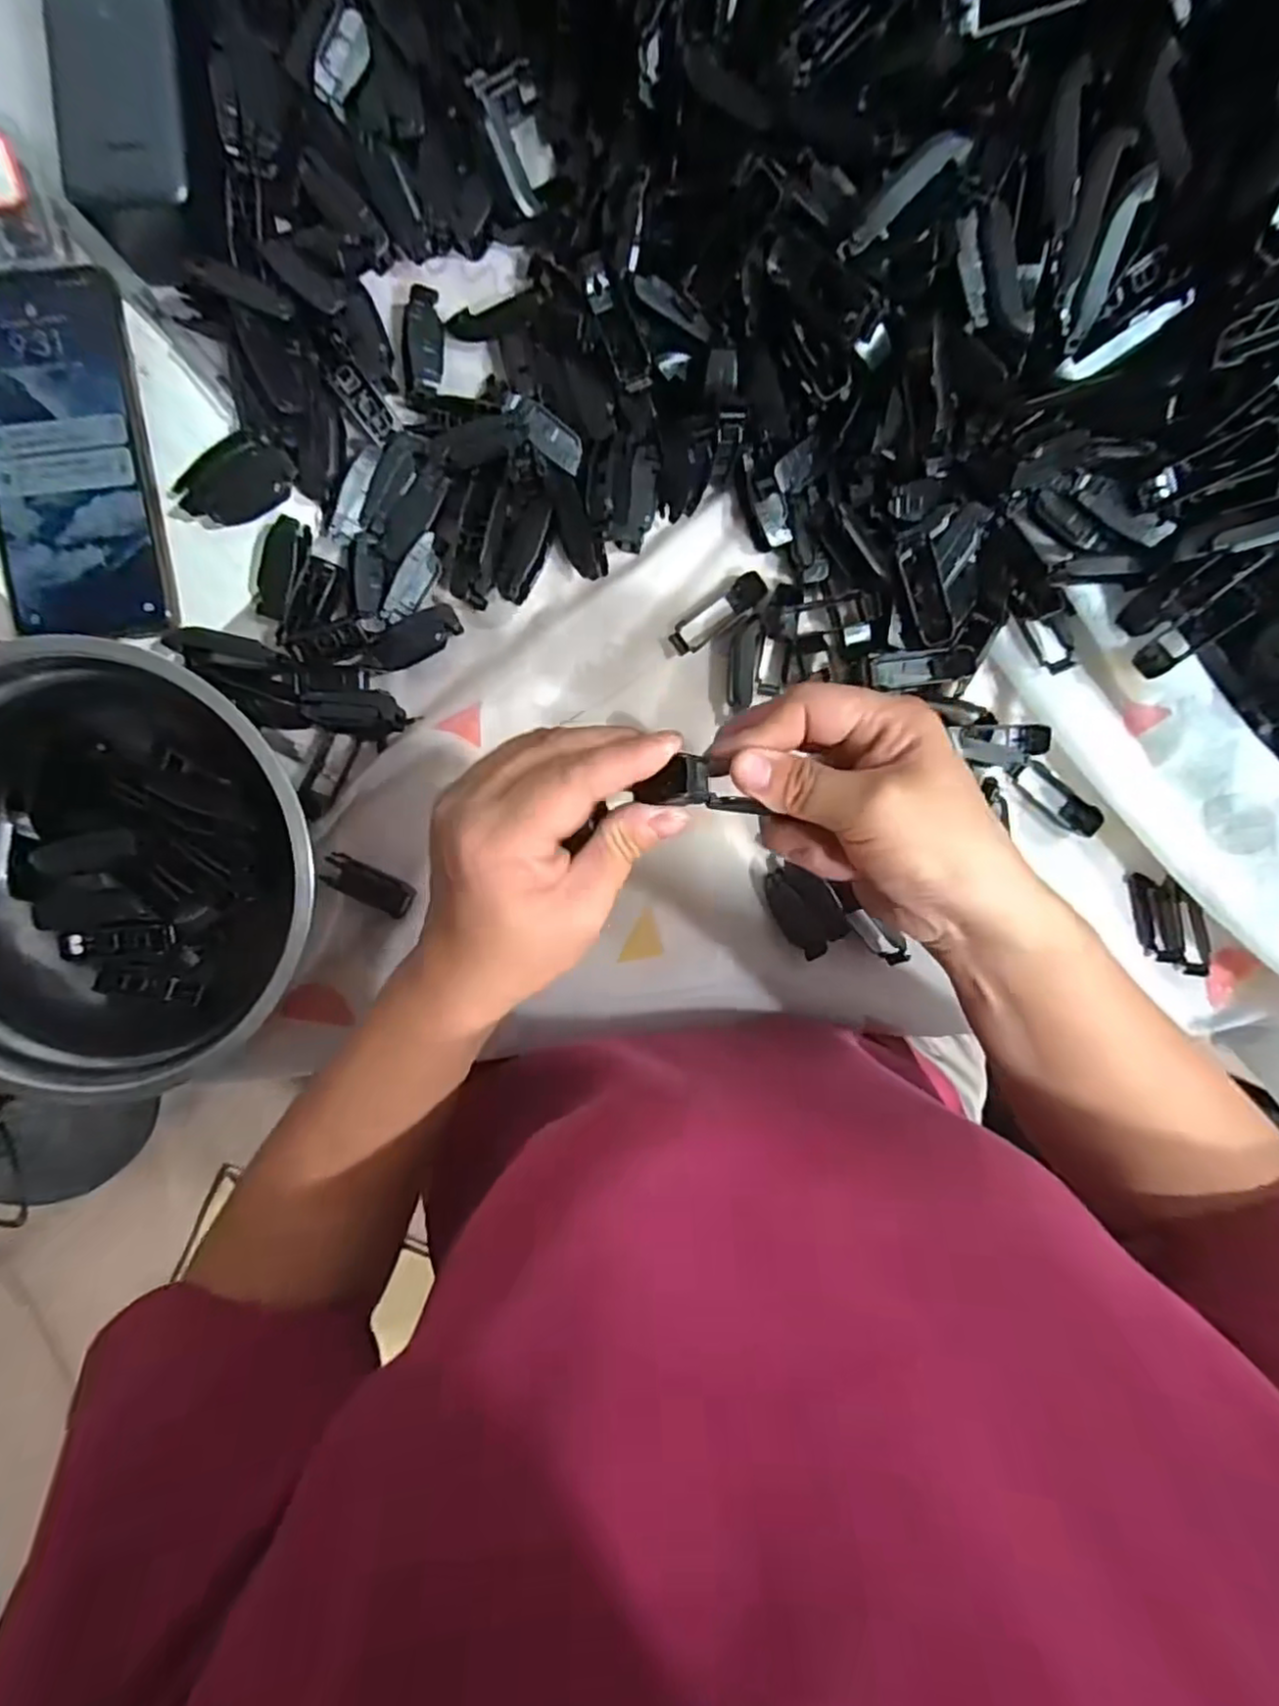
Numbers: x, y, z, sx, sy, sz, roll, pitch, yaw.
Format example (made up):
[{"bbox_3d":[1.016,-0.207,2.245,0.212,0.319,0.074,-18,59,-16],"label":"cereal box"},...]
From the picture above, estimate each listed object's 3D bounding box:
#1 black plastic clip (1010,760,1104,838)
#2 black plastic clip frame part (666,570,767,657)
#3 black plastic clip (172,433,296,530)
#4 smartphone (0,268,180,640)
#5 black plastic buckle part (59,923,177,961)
[{"bbox_3d":[0.228,-0.030,0.370,0.056,0.011,0.019,38,94,-5],"label":"black plastic clip"},{"bbox_3d":[0.041,-0.125,0.355,0.058,0.014,0.016,-37,95,2],"label":"black plastic clip frame part"},{"bbox_3d":[-0.201,-0.180,0.336,0.060,0.012,0.034,-34,95,2],"label":"black plastic clip"},{"bbox_3d":[-0.281,-0.192,0.328,0.079,0.008,0.170,-6,96,-1],"label":"smartphone"},{"bbox_3d":[-0.274,0.047,0.357,0.059,0.007,0.016,-5,96,-1],"label":"black plastic buckle part"}]

